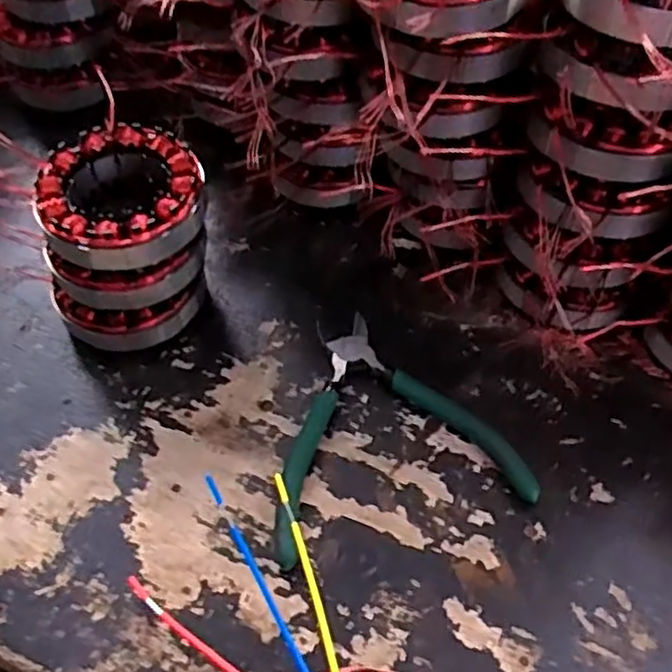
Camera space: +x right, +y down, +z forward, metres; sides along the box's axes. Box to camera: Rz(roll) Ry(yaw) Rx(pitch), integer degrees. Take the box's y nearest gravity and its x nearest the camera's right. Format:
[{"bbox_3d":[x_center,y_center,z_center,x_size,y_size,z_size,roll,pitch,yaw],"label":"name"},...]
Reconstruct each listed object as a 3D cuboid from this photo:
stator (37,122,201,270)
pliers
[{"bbox_3d":[-0.116,-0.076,0.380,0.085,0.029,0.083,-1,56,2],"label":"stator"},{"bbox_3d":[0.020,0.043,0.380,0.132,0.019,0.131,-15,57,-7],"label":"pliers"}]

